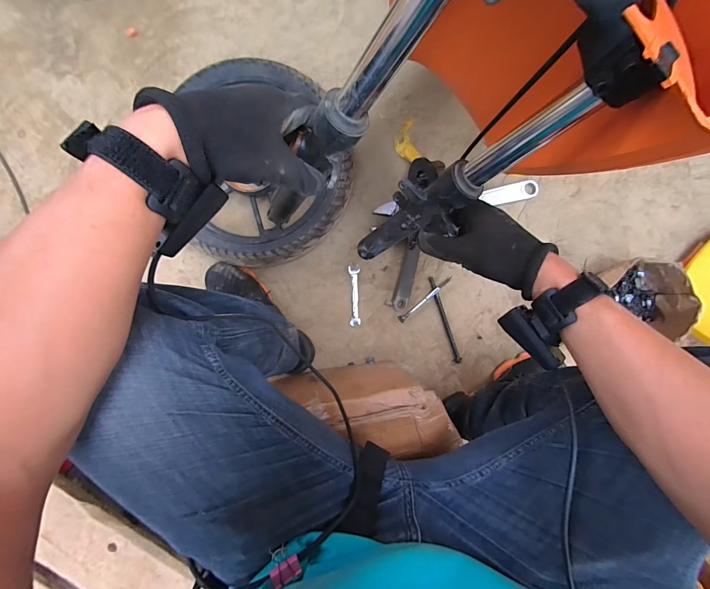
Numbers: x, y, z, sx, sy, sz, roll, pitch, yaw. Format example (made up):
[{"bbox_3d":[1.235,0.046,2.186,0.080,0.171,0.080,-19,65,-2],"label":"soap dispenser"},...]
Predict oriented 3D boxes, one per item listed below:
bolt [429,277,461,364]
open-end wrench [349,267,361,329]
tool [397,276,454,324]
[{"bbox_3d":[0.191,0.054,0.699,0.014,0.011,0.188,-17,91,-1],"label":"bolt"},{"bbox_3d":[0.000,0.004,0.701,0.023,0.006,0.124,-2,91,-1],"label":"open-end wrench"},{"bbox_3d":[0.149,0.010,0.699,0.139,0.010,0.015,-41,92,-1],"label":"tool"}]

